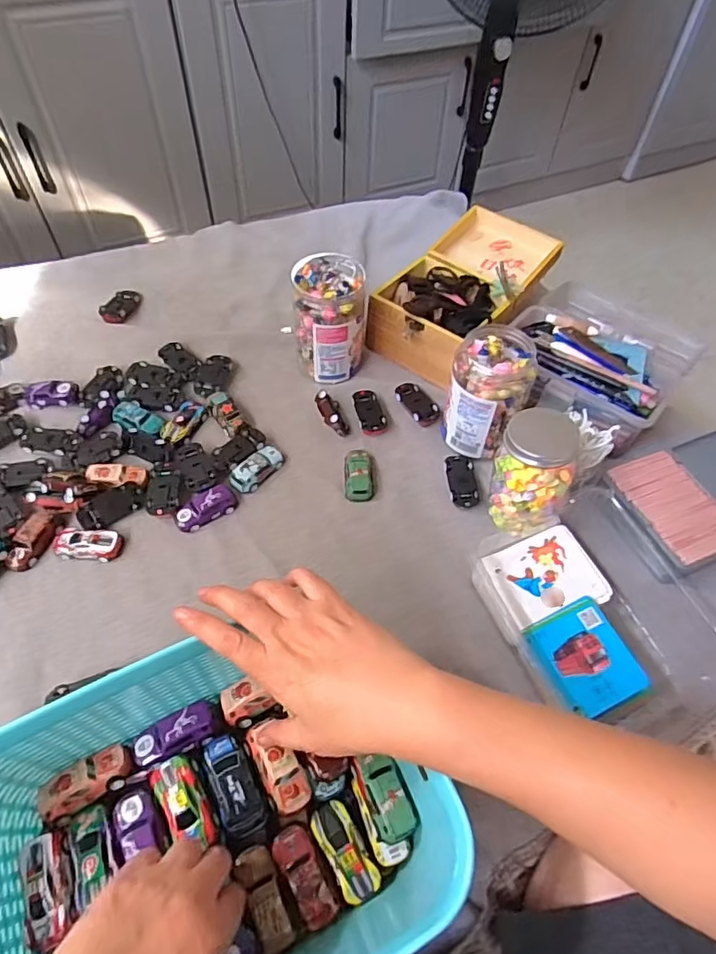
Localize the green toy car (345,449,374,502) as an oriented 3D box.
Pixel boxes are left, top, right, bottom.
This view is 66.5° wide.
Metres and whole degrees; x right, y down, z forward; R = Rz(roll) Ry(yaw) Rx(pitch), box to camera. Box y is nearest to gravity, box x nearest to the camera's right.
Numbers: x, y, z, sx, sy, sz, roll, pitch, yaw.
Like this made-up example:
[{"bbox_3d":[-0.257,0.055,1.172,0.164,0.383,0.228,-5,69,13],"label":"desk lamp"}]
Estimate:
[{"bbox_3d":[0.001,-0.005,0.595,0.031,0.020,0.063,-1,57,-2],"label":"green toy car"}]

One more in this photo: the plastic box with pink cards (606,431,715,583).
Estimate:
[{"bbox_3d":[0.351,0.026,0.571,0.223,0.061,0.129,-17,58,-26],"label":"plastic box with pink cards"}]

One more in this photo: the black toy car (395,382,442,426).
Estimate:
[{"bbox_3d":[0.072,-0.090,0.658,0.036,0.013,0.068,-28,62,-18],"label":"black toy car"}]

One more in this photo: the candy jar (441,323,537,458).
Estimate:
[{"bbox_3d":[0.139,-0.092,0.588,0.079,0.117,0.088,20,59,12],"label":"candy jar"}]

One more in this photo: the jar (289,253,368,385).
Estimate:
[{"bbox_3d":[-0.032,-0.188,0.658,0.082,0.121,0.088,1,57,-1],"label":"jar"}]

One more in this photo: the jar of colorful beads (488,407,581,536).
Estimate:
[{"bbox_3d":[0.166,0.000,0.520,0.077,0.115,0.067,29,61,16],"label":"jar of colorful beads"}]

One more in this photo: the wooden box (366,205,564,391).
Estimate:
[{"bbox_3d":[0.142,-0.245,0.722,0.137,0.086,0.251,34,63,19],"label":"wooden box"}]

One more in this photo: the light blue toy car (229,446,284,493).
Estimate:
[{"bbox_3d":[-0.110,-0.010,0.595,0.029,0.018,0.066,35,63,19],"label":"light blue toy car"}]

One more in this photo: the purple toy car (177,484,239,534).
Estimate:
[{"bbox_3d":[-0.158,0.030,0.564,0.062,0.019,0.032,-28,62,-18],"label":"purple toy car"}]

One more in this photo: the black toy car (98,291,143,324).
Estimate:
[{"bbox_3d":[-0.320,-0.232,0.739,0.035,0.017,0.068,16,58,9],"label":"black toy car"}]

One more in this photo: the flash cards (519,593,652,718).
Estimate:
[{"bbox_3d":[0.186,0.148,0.448,0.076,0.009,0.083,-18,58,-14],"label":"flash cards"}]

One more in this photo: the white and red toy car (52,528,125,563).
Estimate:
[{"bbox_3d":[-0.269,0.065,0.538,0.068,0.016,0.030,5,57,2],"label":"white and red toy car"}]

